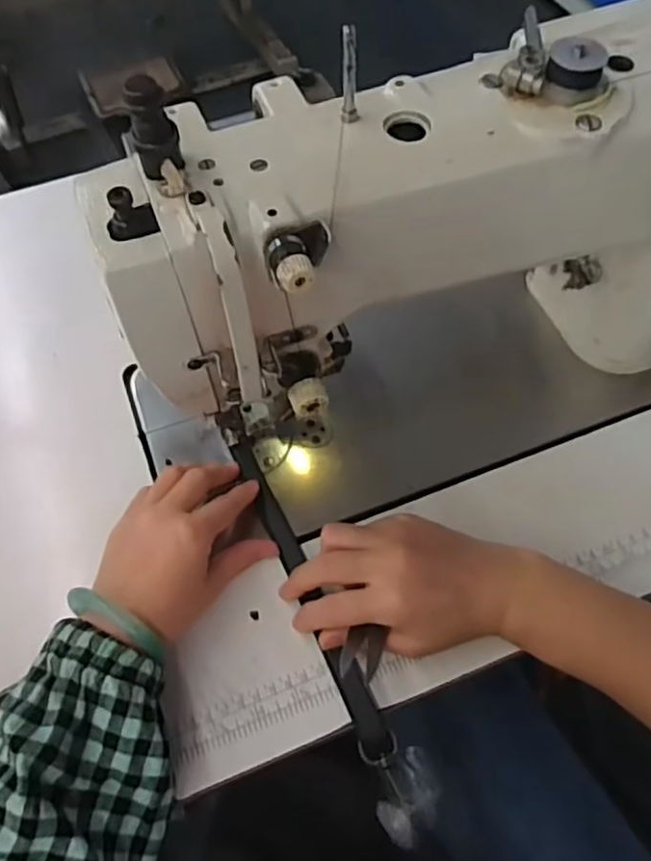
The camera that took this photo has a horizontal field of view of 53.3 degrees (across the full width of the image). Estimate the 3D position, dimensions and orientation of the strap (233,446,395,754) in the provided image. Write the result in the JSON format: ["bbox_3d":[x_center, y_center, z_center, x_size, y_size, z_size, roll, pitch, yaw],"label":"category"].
[{"bbox_3d":[-0.013,0.097,0.417,0.021,0.006,0.219,-22,64,-8],"label":"strap"}]

